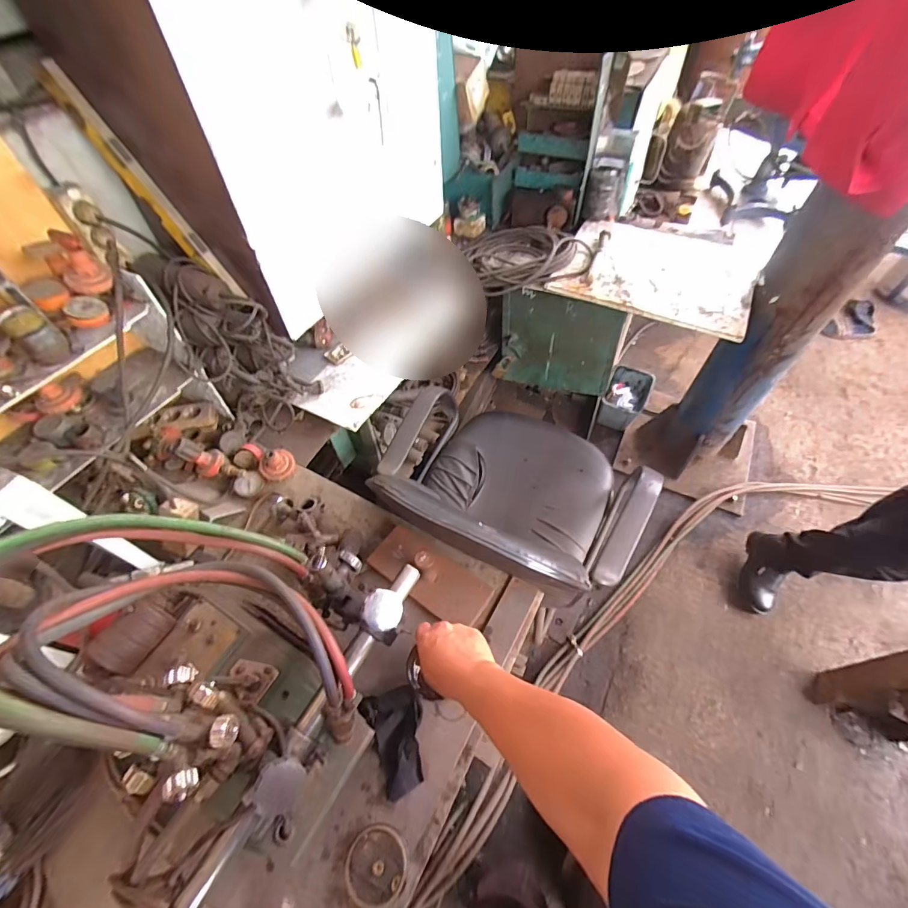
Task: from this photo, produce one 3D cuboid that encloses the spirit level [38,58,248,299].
[{"bbox_3d":[-0.565,-0.479,0.802,0.055,0.420,0.032,1,47,44],"label":"spirit level"}]

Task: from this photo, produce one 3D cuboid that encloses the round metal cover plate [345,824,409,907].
[{"bbox_3d":[-0.104,0.553,0.570,0.079,0.008,0.082,0,55,1],"label":"round metal cover plate"}]

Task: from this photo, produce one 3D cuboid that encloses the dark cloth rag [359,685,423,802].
[{"bbox_3d":[-0.080,0.427,0.646,0.085,0.023,0.134,-22,58,-14],"label":"dark cloth rag"}]

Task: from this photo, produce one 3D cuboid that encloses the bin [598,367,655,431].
[{"bbox_3d":[0.700,-0.209,1.772,0.172,0.220,0.194,21,58,15],"label":"bin"}]

